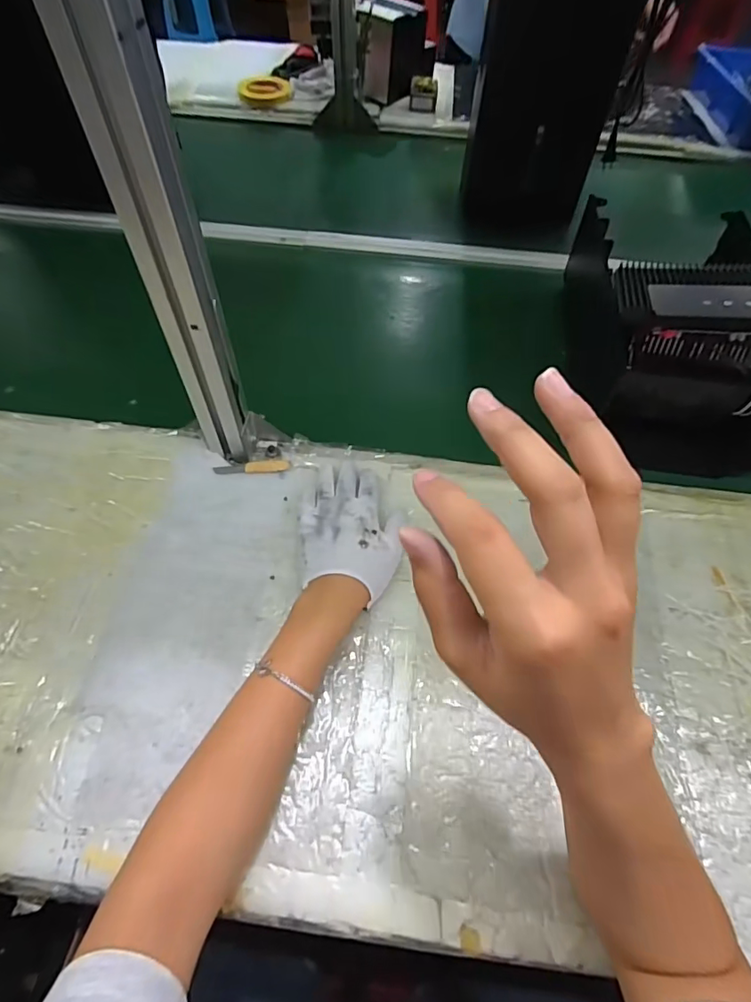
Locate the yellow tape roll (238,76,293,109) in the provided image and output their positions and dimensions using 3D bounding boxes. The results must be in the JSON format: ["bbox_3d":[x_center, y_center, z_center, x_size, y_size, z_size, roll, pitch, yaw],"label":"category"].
[{"bbox_3d":[-0.241,-0.897,1.101,0.113,0.024,0.113,0,58,-1],"label":"yellow tape roll"}]

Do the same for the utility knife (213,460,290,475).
[{"bbox_3d":[-0.135,-0.037,0.550,0.081,0.008,0.015,-5,58,-4],"label":"utility knife"}]

